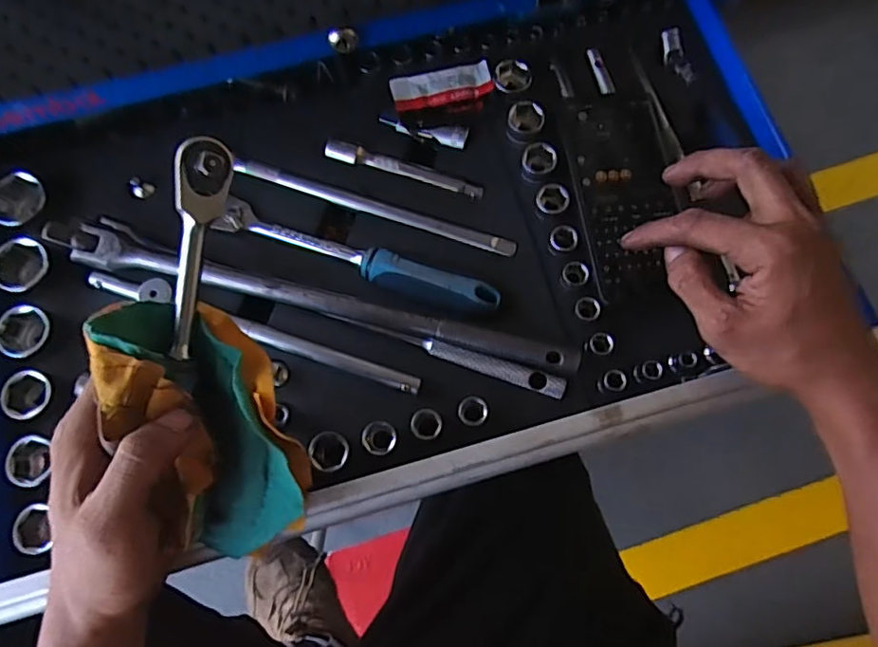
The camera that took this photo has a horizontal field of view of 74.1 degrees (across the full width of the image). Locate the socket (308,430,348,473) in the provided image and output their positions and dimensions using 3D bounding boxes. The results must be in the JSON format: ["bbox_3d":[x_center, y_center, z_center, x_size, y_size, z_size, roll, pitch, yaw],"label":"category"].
[{"bbox_3d":[-0.071,0.085,0.383,0.025,0.023,0.024,0,71,1],"label":"socket"}]

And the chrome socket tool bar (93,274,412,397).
[{"bbox_3d":[-0.130,0.002,0.413,0.248,0.019,0.021,18,72,7],"label":"chrome socket tool bar"}]

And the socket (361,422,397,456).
[{"bbox_3d":[-0.039,0.077,0.384,0.022,0.021,0.021,0,71,1],"label":"socket"}]

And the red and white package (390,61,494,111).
[{"bbox_3d":[0.002,-0.189,0.461,0.078,0.004,0.029,-13,71,-4],"label":"red and white package"}]

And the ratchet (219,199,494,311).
[{"bbox_3d":[-0.060,-0.047,0.419,0.210,0.020,0.027,19,75,6],"label":"ratchet"}]

